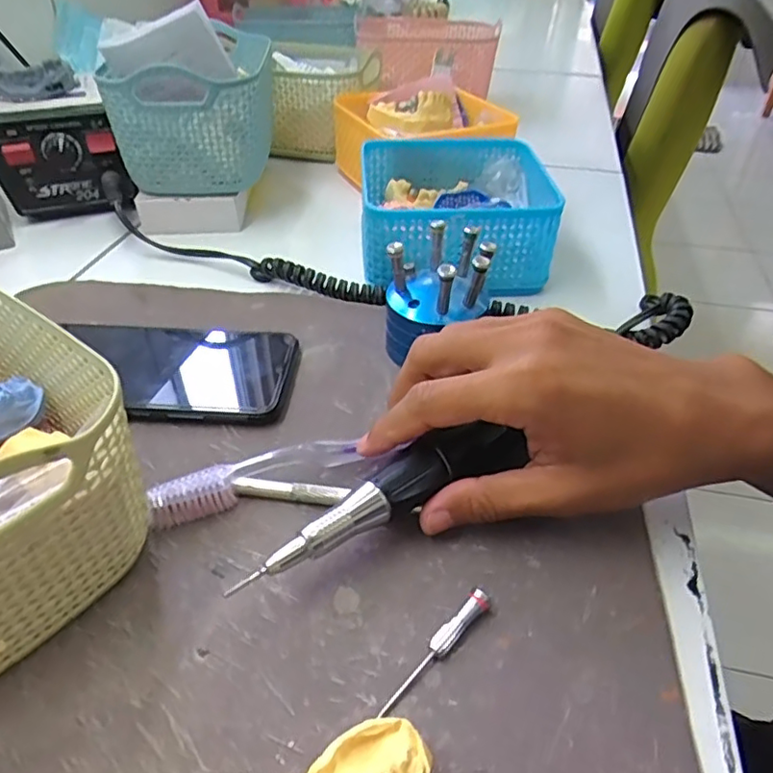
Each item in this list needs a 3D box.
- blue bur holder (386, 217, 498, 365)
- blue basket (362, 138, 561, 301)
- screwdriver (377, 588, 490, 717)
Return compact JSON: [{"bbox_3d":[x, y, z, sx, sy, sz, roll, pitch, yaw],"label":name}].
[{"bbox_3d":[0.028,-0.051,0.347,0.057,0.069,0.057,1,40,0],"label":"blue bur holder"},{"bbox_3d":[0.048,-0.129,0.443,0.123,0.059,0.132,-1,40,-2],"label":"blue basket"},{"bbox_3d":[0.018,0.096,0.220,0.056,0.009,0.007,-32,51,-33],"label":"screwdriver"}]

